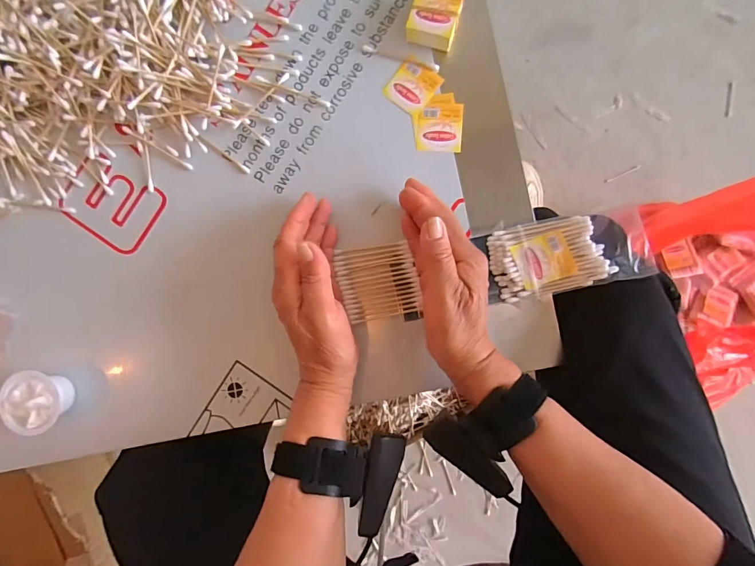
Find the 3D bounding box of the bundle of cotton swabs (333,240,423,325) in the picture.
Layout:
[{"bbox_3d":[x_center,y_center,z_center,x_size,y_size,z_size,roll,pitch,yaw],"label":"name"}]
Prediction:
[{"bbox_3d":[0.000,-0.001,0.354,0.066,0.006,0.066,-12,90,2],"label":"bundle of cotton swabs"}]

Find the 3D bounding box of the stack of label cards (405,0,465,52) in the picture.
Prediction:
[{"bbox_3d":[0.050,-0.230,0.344,0.041,0.024,0.048,17,91,2],"label":"stack of label cards"}]

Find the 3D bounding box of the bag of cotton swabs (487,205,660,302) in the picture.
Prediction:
[{"bbox_3d":[0.159,-0.025,0.332,0.118,0.032,0.062,-13,90,2],"label":"bag of cotton swabs"}]

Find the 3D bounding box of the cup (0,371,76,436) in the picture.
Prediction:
[{"bbox_3d":[-0.301,0.104,0.355,0.049,0.034,0.054,-7,90,2],"label":"cup"}]

